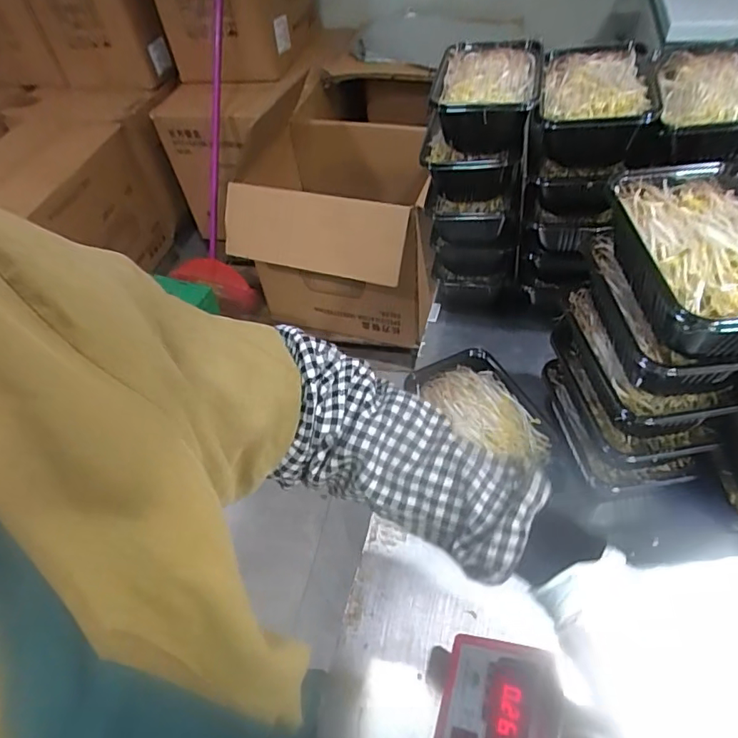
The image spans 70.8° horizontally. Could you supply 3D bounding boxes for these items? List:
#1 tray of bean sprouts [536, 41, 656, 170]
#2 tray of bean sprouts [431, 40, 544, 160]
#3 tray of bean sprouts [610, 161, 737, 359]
[{"bbox_3d":[0.246,-0.289,0.575,0.111,0.066,0.183,9,52,13],"label":"tray of bean sprouts"},{"bbox_3d":[0.140,-0.313,0.616,0.115,0.073,0.177,9,52,13],"label":"tray of bean sprouts"},{"bbox_3d":[0.265,-0.078,0.406,0.130,0.065,0.192,-3,50,3],"label":"tray of bean sprouts"}]

